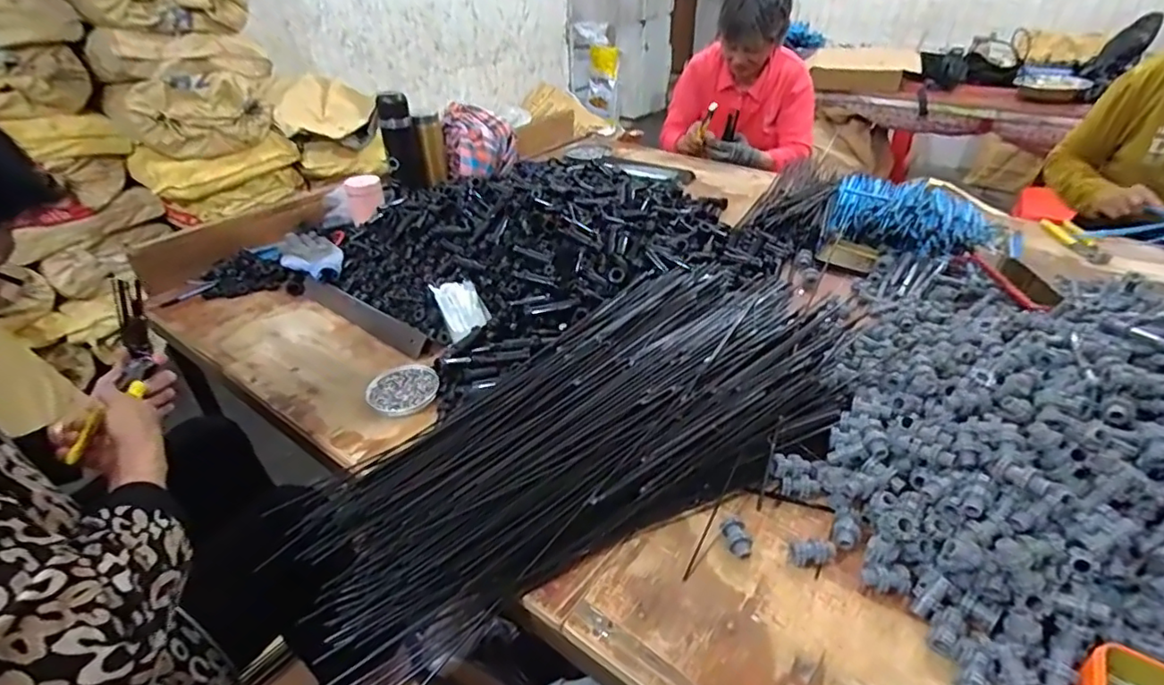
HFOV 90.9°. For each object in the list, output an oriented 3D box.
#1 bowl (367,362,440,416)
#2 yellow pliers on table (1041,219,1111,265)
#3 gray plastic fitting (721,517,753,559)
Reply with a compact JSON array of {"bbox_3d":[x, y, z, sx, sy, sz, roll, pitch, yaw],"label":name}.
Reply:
[{"bbox_3d":[-0.230,0.059,0.741,0.086,0.011,0.096,-26,42,-31],"label":"bowl"},{"bbox_3d":[0.897,-0.184,1.036,0.061,0.010,0.183,6,36,10],"label":"yellow pliers on table"},{"bbox_3d":[0.146,0.185,0.537,0.021,0.019,0.037,-6,36,-8],"label":"gray plastic fitting"}]

